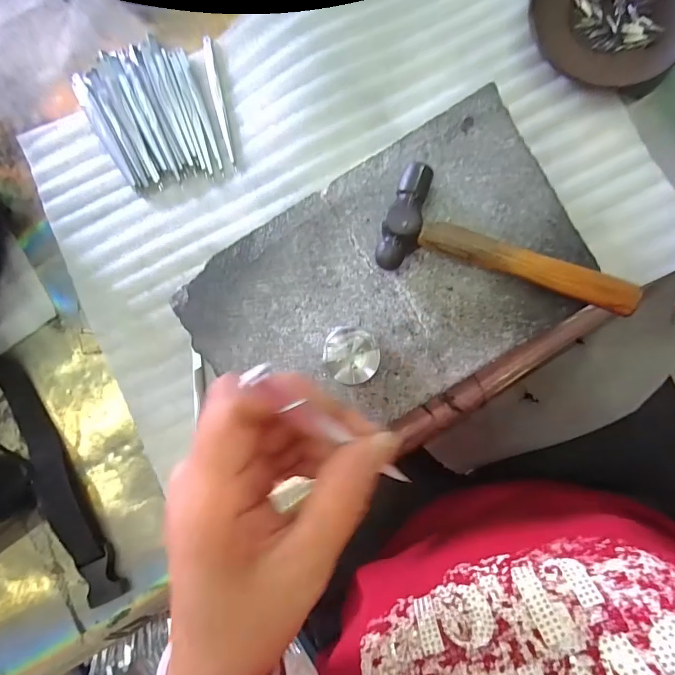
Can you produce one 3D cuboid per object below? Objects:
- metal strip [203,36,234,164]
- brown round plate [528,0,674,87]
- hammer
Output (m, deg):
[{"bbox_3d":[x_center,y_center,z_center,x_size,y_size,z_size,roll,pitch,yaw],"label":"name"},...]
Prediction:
[{"bbox_3d":[-0.095,-0.189,0.329,0.007,0.004,0.103,-12,87,4],"label":"metal strip"},{"bbox_3d":[0.202,-0.241,0.303,0.113,0.011,0.104,0,88,4],"label":"brown round plate"},{"bbox_3d":[0.102,-0.047,0.248,0.150,0.022,0.061,22,90,4],"label":"hammer"}]

